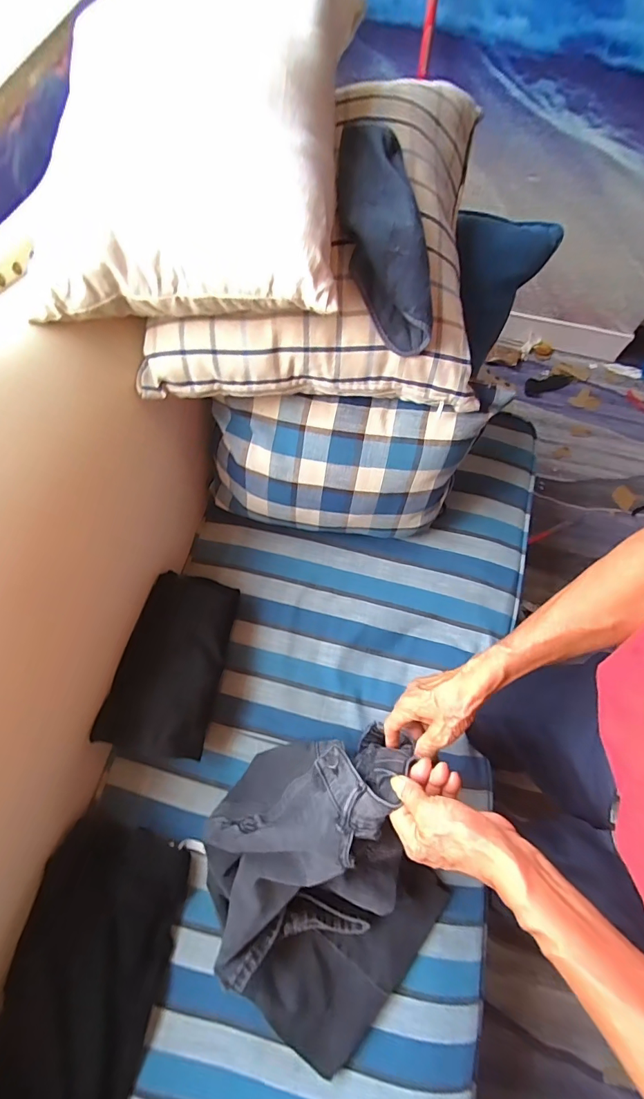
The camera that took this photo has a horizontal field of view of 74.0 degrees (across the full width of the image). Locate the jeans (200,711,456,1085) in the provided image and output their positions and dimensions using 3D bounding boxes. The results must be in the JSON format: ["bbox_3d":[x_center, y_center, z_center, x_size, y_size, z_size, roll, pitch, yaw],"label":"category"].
[{"bbox_3d":[0.005,0.451,0.517,0.279,0.300,0.383,-13,70,-6],"label":"jeans"}]

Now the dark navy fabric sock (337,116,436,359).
[{"bbox_3d":[0.077,-0.371,0.512,0.094,0.063,0.258,-20,104,-8],"label":"dark navy fabric sock"}]

